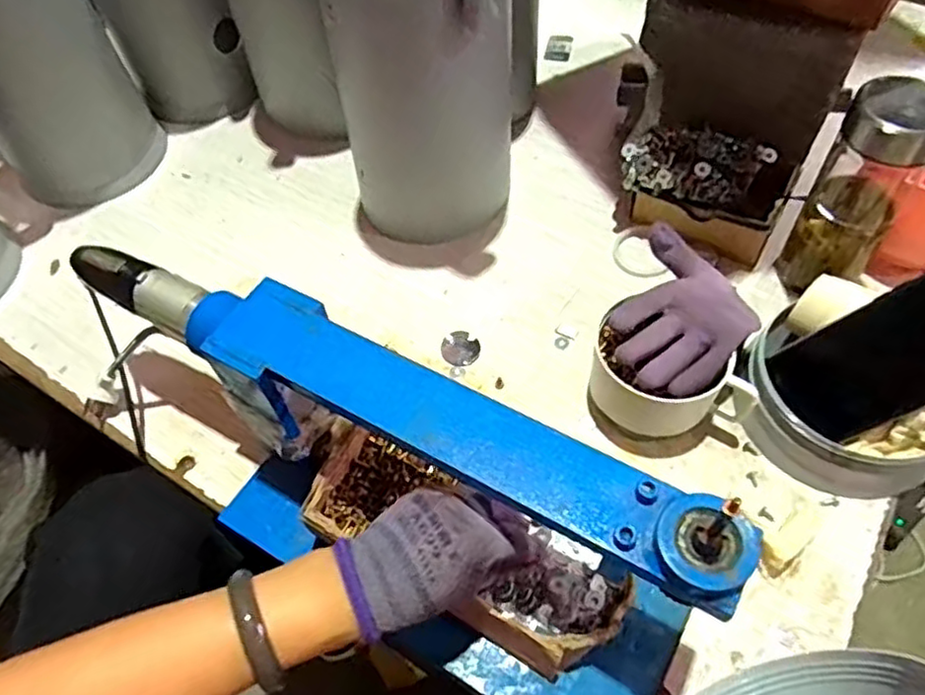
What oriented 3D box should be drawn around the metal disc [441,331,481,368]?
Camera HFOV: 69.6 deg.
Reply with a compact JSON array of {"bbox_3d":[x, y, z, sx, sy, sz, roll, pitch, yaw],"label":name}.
[{"bbox_3d":[-0.002,0.001,0.631,0.035,0.004,0.040,6,58,8],"label":"metal disc"}]

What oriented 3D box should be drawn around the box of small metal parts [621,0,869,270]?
[{"bbox_3d":[0.239,-0.207,0.642,0.183,0.179,0.129,22,62,17],"label":"box of small metal parts"}]

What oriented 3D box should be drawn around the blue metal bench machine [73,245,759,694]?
[{"bbox_3d":[-0.082,0.085,0.462,0.496,0.178,0.129,26,63,19],"label":"blue metal bench machine"}]

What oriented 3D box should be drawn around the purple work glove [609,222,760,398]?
[{"bbox_3d":[0.180,-0.023,0.543,0.104,0.048,0.128,26,63,19],"label":"purple work glove"}]

